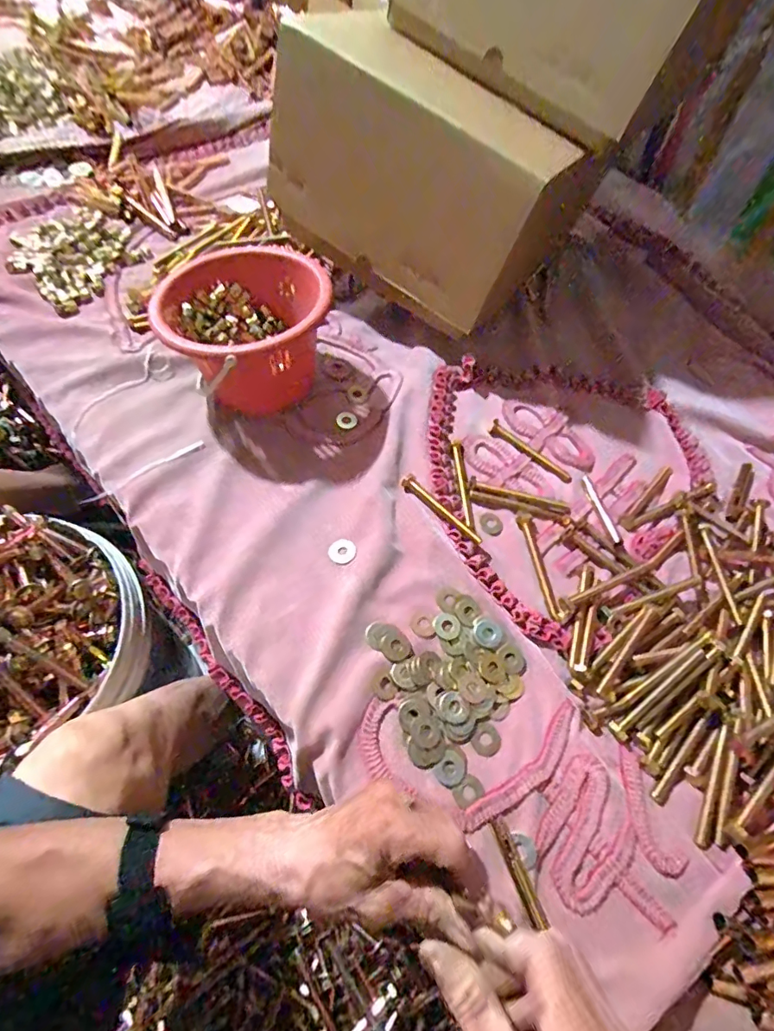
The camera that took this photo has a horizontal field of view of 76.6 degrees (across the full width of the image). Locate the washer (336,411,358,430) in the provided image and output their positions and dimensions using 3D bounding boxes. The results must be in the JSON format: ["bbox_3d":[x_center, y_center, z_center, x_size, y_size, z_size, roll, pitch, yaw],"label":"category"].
[{"bbox_3d":[-0.046,-0.110,0.561,0.023,0.004,0.025,1,61,-2],"label":"washer"}]

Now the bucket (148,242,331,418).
[{"bbox_3d":[-0.151,-0.200,0.538,0.167,0.116,0.163,1,61,-2],"label":"bucket"}]

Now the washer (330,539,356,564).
[{"bbox_3d":[-0.043,0.034,0.474,0.026,0.004,0.024,1,61,-2],"label":"washer"}]

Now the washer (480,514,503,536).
[{"bbox_3d":[0.107,0.009,0.504,0.023,0.004,0.023,1,61,-2],"label":"washer"}]

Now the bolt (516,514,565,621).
[{"bbox_3d":[0.150,0.050,0.483,0.015,0.009,0.110,-8,62,-8],"label":"bolt"}]

